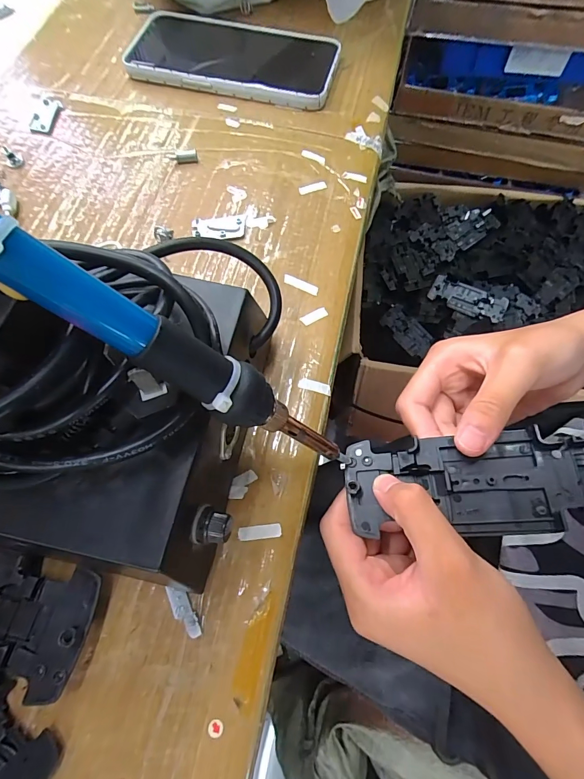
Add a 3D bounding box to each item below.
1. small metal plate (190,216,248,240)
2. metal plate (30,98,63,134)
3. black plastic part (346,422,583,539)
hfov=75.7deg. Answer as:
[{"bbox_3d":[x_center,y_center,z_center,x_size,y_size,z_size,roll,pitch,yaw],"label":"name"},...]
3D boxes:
[{"bbox_3d":[-0.048,-0.106,0.247,0.034,0.005,0.016,-6,68,-3],"label":"small metal plate"},{"bbox_3d":[-0.189,-0.210,0.288,0.018,0.004,0.035,9,68,3],"label":"metal plate"},{"bbox_3d":[0.091,0.043,0.179,0.125,0.008,0.046,-5,68,11],"label":"black plastic part"}]

